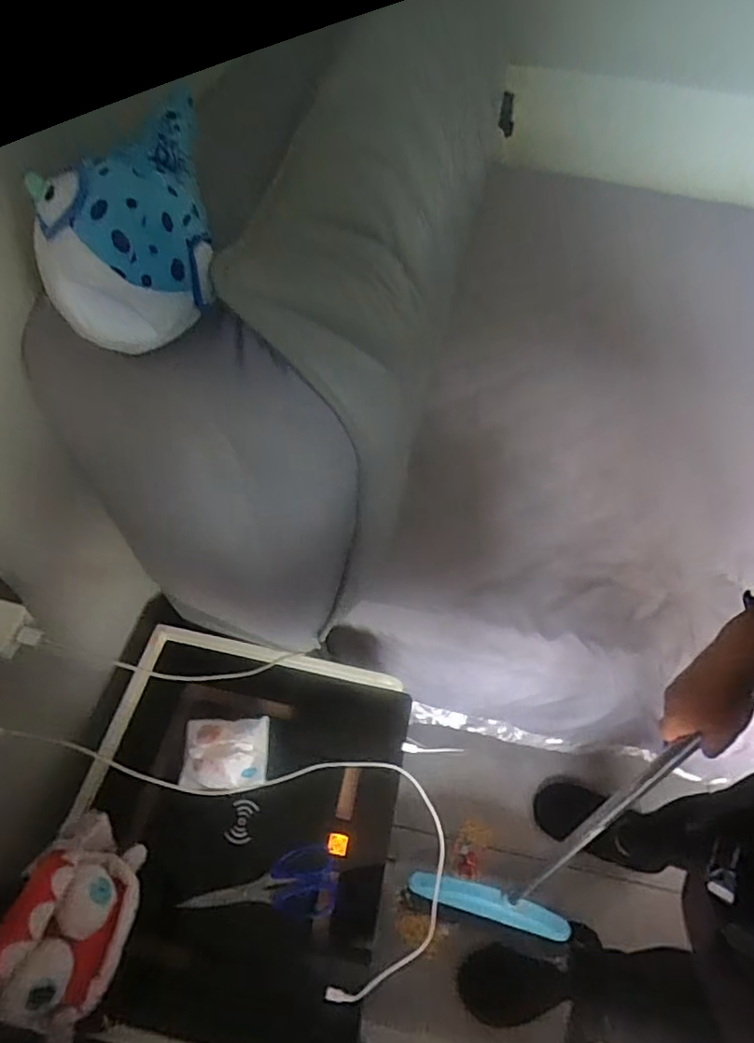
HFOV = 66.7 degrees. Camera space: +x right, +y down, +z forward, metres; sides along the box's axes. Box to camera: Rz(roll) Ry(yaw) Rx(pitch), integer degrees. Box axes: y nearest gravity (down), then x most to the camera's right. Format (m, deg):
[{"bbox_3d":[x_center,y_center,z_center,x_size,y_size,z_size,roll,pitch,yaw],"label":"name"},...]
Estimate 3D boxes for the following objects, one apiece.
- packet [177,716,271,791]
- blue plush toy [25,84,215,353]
[{"bbox_3d":[-0.196,0.297,0.743,0.106,0.025,0.085,-2,56,-7],"label":"packet"},{"bbox_3d":[-0.189,-0.219,0.430,0.119,0.113,0.130,-10,57,-12],"label":"blue plush toy"}]

